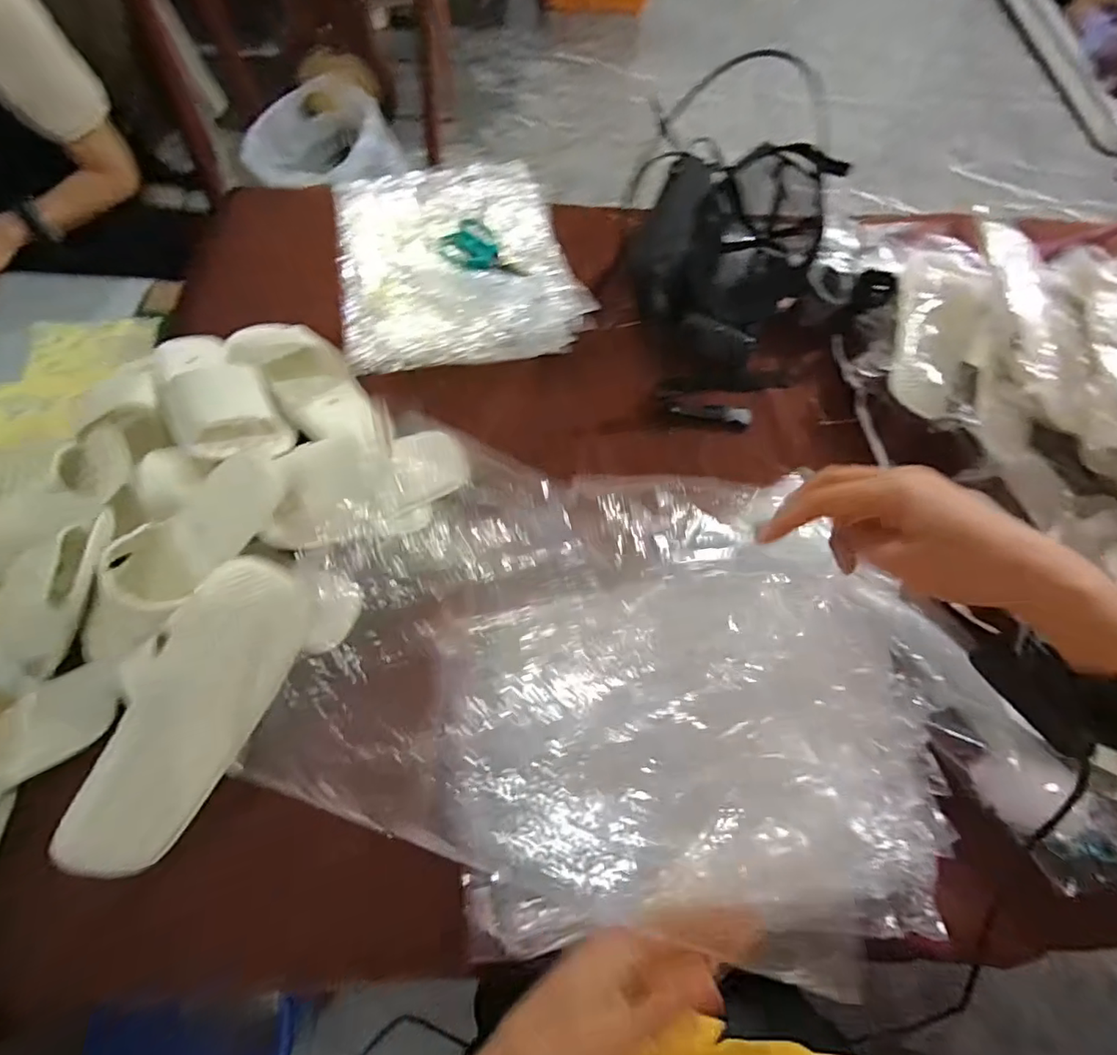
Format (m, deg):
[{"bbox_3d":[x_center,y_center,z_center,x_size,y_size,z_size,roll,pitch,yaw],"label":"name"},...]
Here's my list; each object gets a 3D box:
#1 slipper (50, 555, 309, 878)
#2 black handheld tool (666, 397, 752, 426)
[{"bbox_3d":[-0.350,0.160,0.529,0.075,0.118,0.270,2,59,41],"label":"slipper"},{"bbox_3d":[0.197,-0.154,0.733,0.109,0.013,0.027,8,66,1],"label":"black handheld tool"}]

